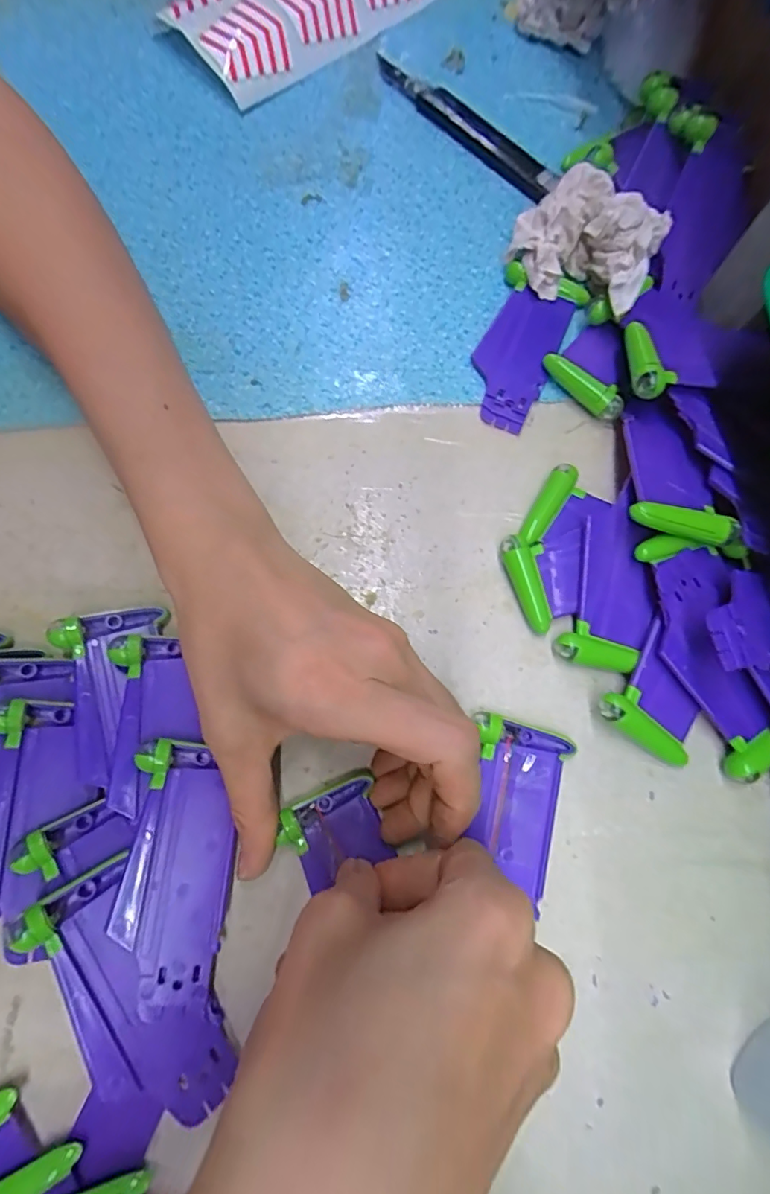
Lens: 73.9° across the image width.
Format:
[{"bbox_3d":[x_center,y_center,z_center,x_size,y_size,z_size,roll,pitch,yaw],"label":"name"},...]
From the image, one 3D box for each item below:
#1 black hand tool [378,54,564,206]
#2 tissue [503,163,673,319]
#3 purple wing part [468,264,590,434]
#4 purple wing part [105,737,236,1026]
[{"bbox_3d":[0.047,-0.267,0.288,0.019,0.008,0.132,-41,79,-11],"label":"black hand tool"},{"bbox_3d":[0.101,-0.175,0.256,0.070,0.035,0.055,38,77,9],"label":"tissue"},{"bbox_3d":[0.068,-0.127,0.259,0.040,0.008,0.087,21,75,5],"label":"purple wing part"},{"bbox_3d":[-0.076,0.100,0.188,0.037,0.005,0.088,7,72,-16],"label":"purple wing part"}]

